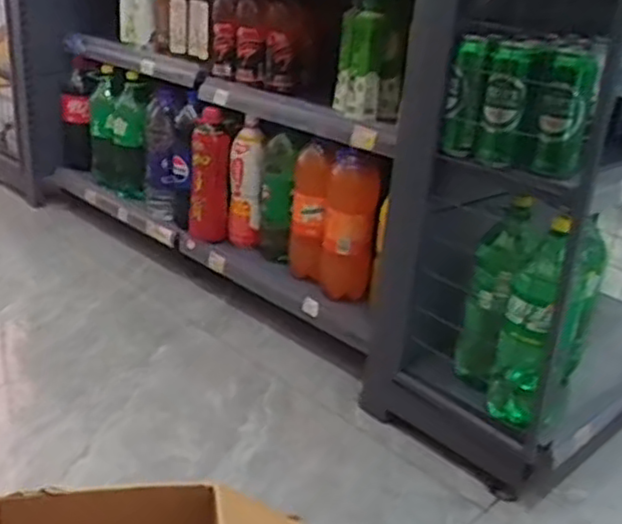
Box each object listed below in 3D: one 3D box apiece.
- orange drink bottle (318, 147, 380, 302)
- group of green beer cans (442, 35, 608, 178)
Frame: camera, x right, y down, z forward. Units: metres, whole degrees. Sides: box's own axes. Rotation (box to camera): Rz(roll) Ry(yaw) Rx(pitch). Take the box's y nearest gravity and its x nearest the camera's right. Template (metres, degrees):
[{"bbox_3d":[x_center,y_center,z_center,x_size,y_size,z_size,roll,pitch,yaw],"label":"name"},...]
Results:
[{"bbox_3d":[0.079,-0.067,1.481,0.104,0.330,0.119,6,22,0],"label":"orange drink bottle"},{"bbox_3d":[0.299,-0.231,1.030,0.207,0.180,0.131,14,24,19],"label":"group of green beer cans"}]

